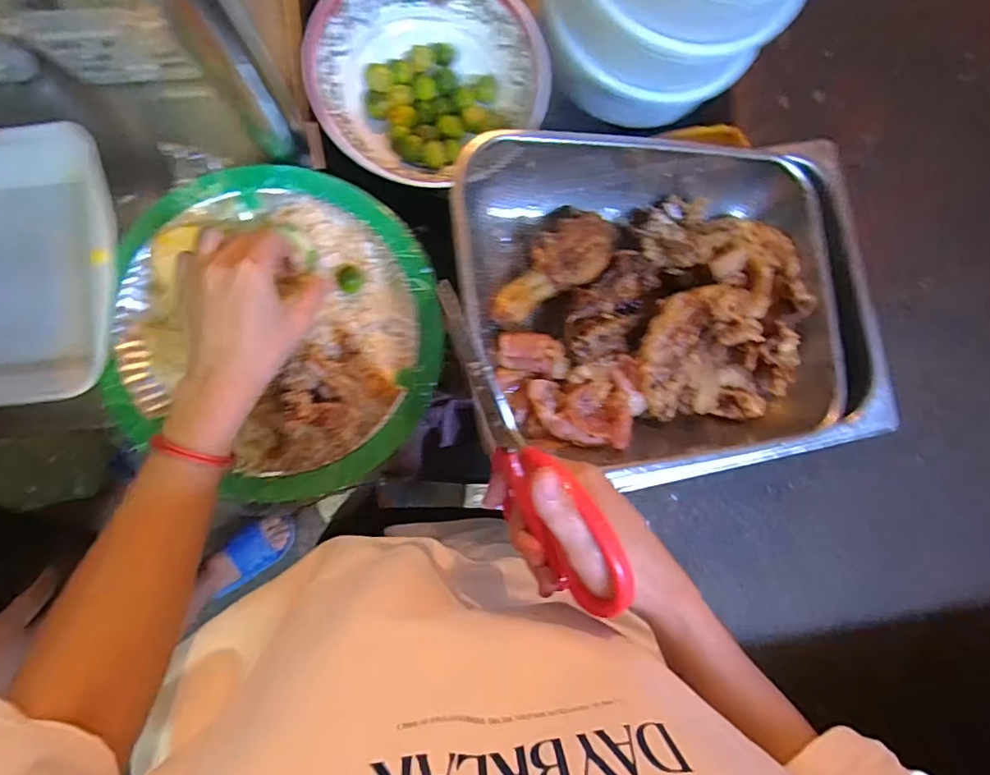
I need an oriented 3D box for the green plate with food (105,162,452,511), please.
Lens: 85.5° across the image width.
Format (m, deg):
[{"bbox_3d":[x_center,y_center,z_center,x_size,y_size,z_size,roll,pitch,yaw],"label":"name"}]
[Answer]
[{"bbox_3d":[-0.168,-0.040,0.414,0.244,0.043,0.247,1,82,-6],"label":"green plate with food"}]

